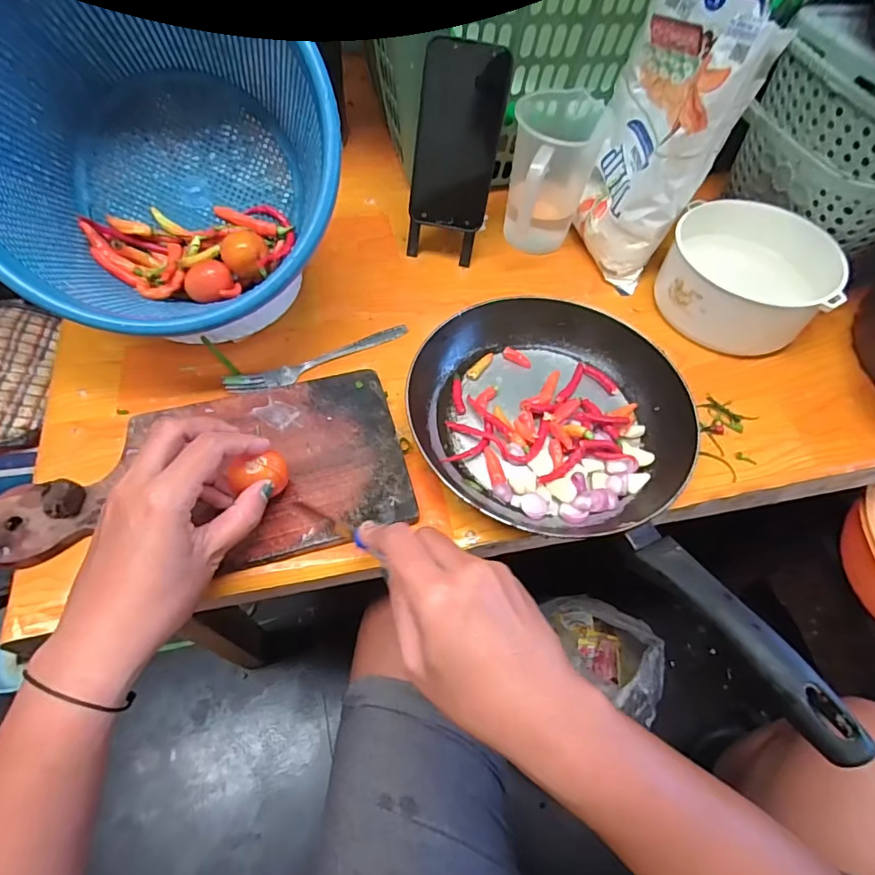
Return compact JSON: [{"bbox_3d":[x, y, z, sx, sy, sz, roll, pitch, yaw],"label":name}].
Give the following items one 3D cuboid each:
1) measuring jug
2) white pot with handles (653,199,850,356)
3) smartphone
[{"bbox_3d":[0.110,-0.270,0.537,0.083,0.129,0.151,22,59,10],"label":"measuring jug"},{"bbox_3d":[0.301,-0.157,0.503,0.145,0.074,0.137,2,58,-3],"label":"white pot with handles"},{"bbox_3d":[0.020,-0.278,0.479,0.078,0.150,0.004,8,36,-2],"label":"smartphone"}]

